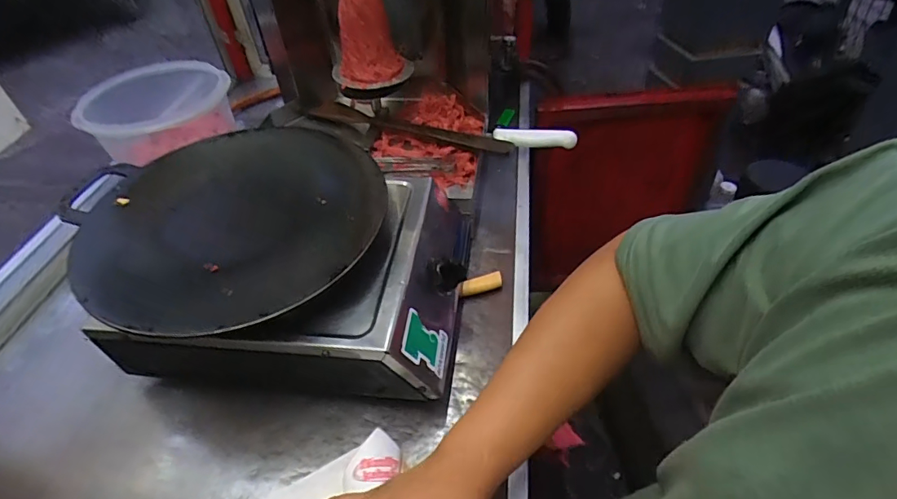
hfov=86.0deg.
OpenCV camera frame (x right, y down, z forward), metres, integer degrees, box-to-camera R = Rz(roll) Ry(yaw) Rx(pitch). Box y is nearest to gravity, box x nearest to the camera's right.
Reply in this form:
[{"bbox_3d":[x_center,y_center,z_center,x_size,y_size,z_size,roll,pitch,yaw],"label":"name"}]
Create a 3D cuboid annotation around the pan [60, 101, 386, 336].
[{"bbox_3d":[-0.241,-0.046,0.545,0.324,0.031,0.324,-2,42,2],"label":"pan"}]

